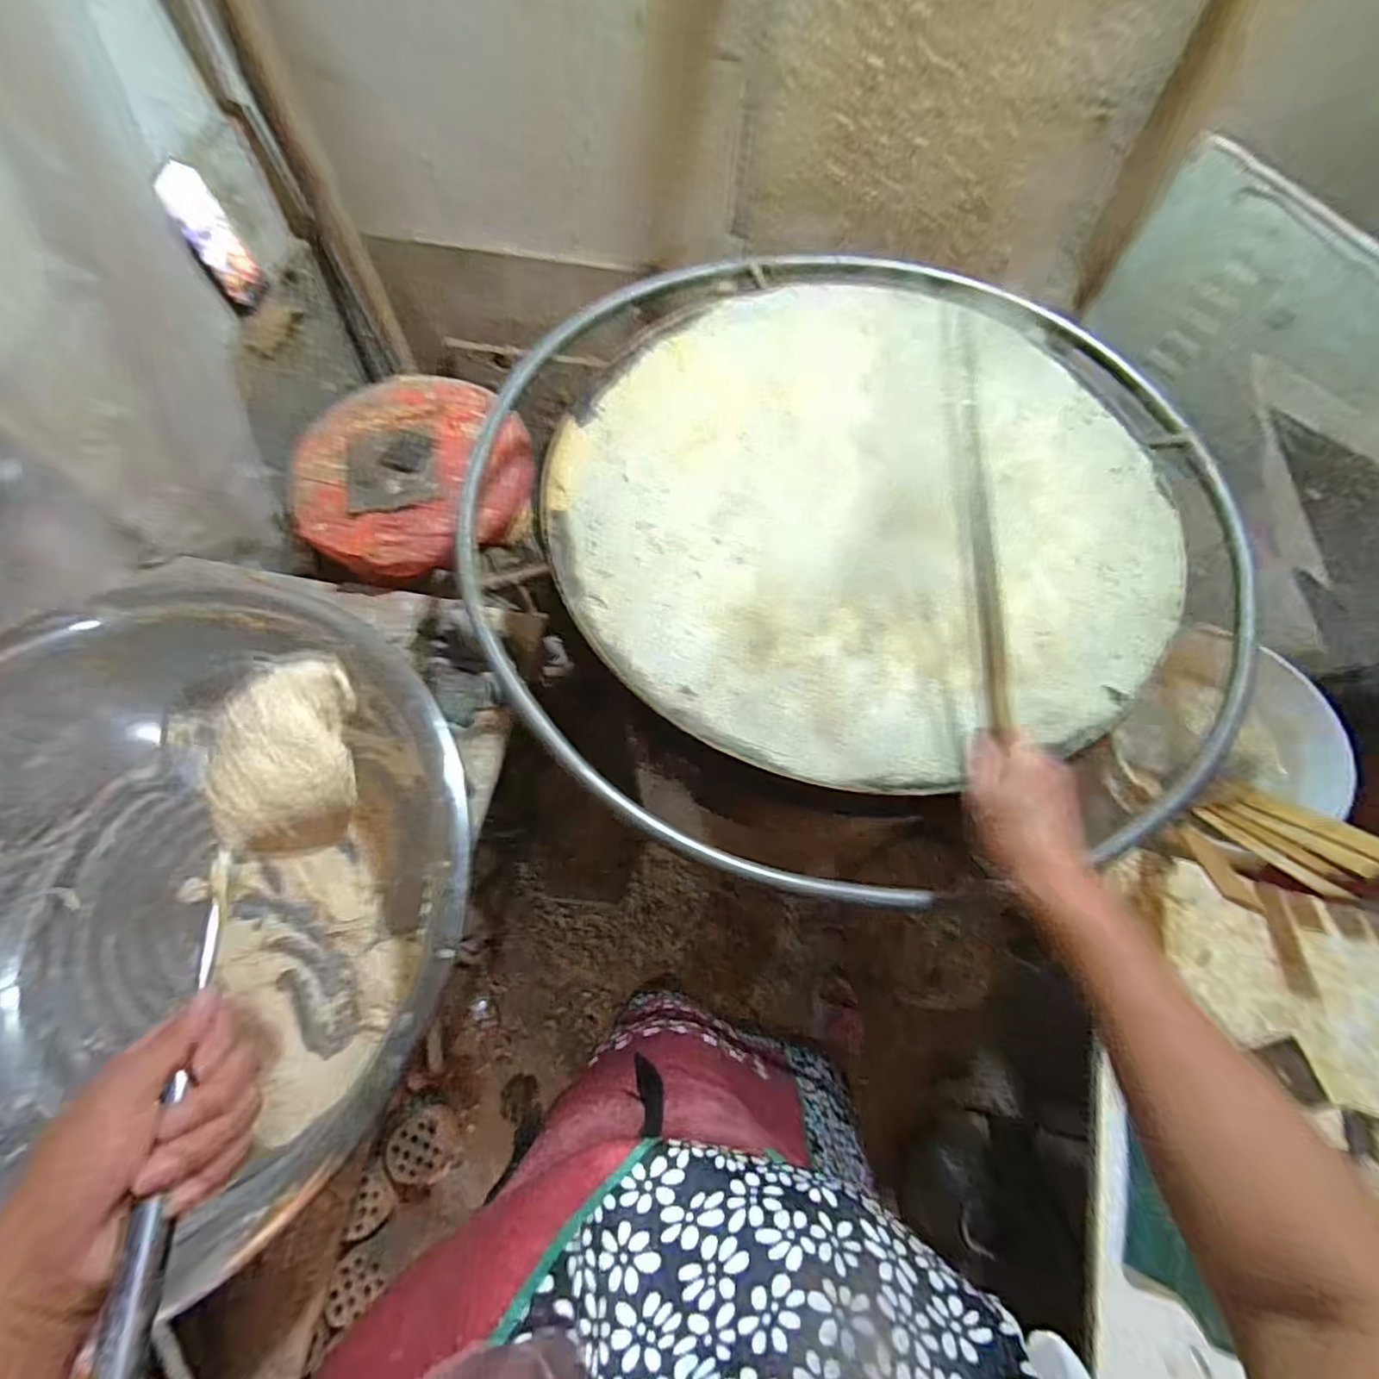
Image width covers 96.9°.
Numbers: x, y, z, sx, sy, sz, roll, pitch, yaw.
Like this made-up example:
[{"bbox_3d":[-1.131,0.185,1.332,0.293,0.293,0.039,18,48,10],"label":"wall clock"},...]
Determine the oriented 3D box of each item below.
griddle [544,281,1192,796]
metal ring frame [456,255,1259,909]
[{"bbox_3d":[0.178,-0.209,0.625,0.598,0.038,0.603,0,67,0],"label":"griddle"},{"bbox_3d":[0.168,-0.191,0.655,0.828,0.060,0.781,32,70,13],"label":"metal ring frame"}]

